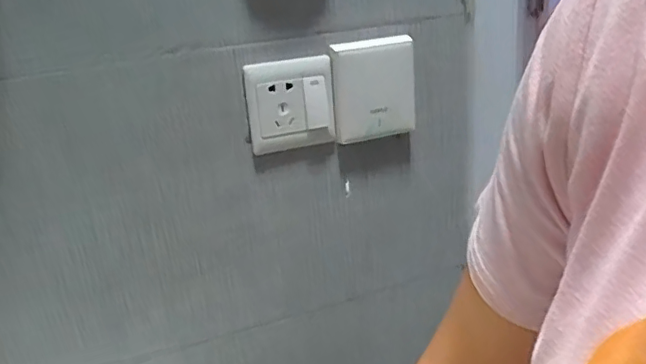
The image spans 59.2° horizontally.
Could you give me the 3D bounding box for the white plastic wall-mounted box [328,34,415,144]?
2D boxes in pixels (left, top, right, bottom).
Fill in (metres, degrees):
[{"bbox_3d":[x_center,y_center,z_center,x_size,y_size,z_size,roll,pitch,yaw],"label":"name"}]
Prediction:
[{"bbox_3d":[0.052,-0.095,0.581,0.091,0.097,0.015,-13,23,-18],"label":"white plastic wall-mounted box"}]

